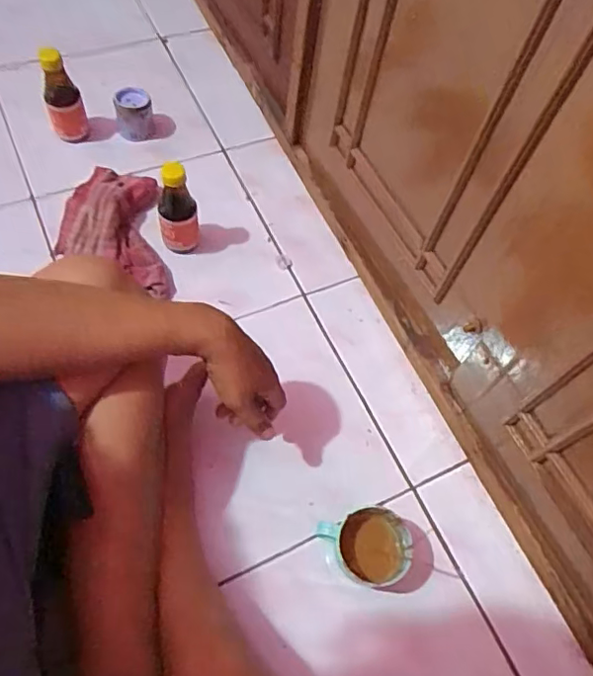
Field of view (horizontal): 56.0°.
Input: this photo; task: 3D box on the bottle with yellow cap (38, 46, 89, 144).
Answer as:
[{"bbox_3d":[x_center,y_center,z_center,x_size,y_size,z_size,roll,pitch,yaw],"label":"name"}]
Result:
[{"bbox_3d":[-0.381,-0.384,0.915,0.058,0.160,0.054,-19,65,-15],"label":"bottle with yellow cap"}]

